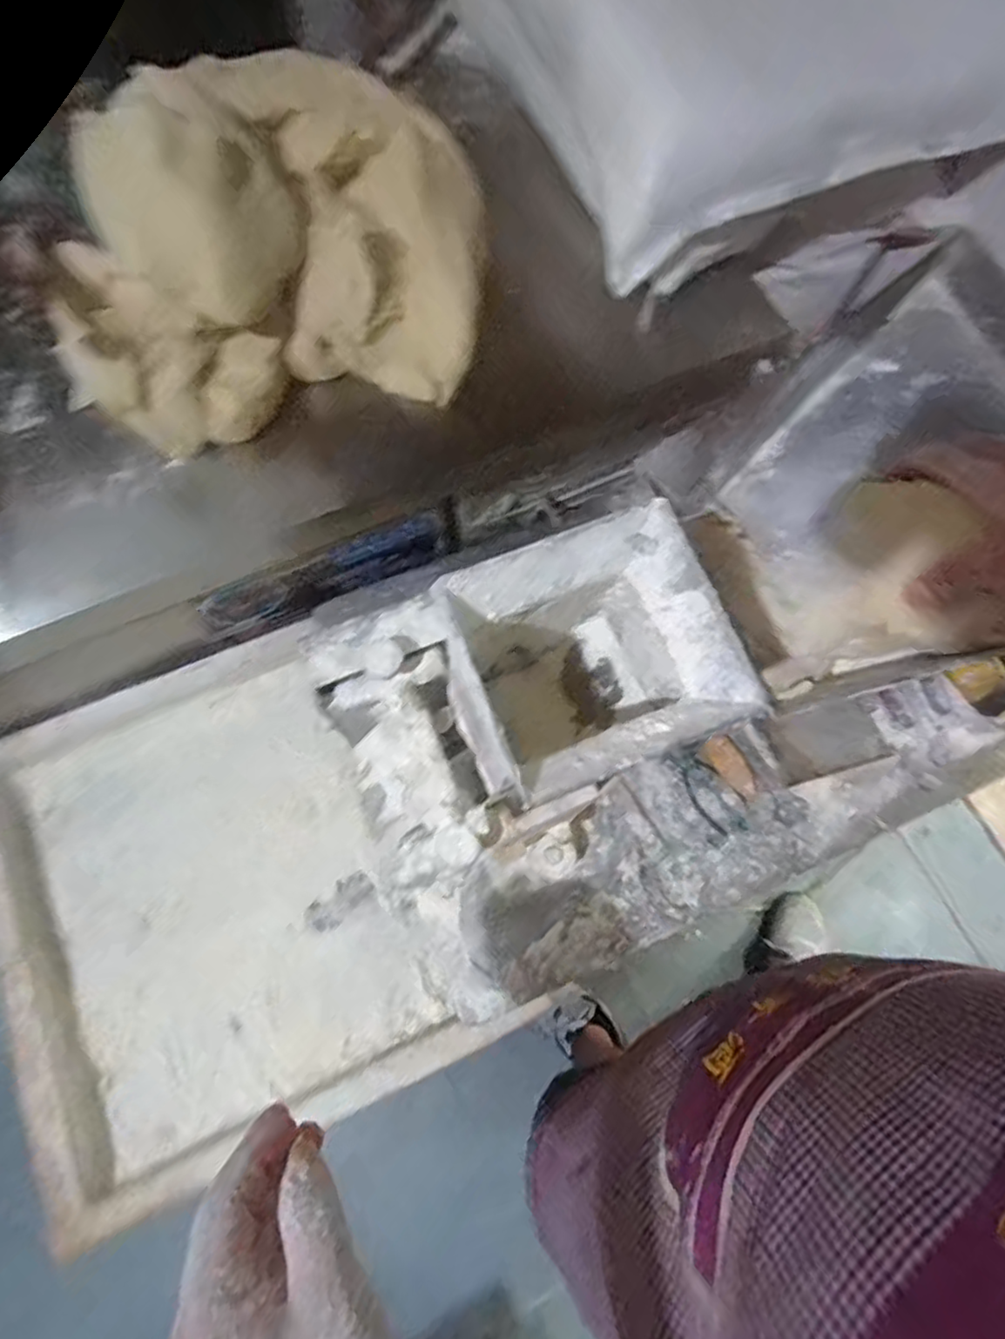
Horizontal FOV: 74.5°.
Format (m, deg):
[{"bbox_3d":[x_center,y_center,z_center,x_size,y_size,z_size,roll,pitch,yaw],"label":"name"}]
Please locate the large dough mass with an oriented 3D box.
[{"bbox_3d":[-0.181,-0.358,0.539,0.339,0.168,0.297,-6,72,-3],"label":"large dough mass"}]

